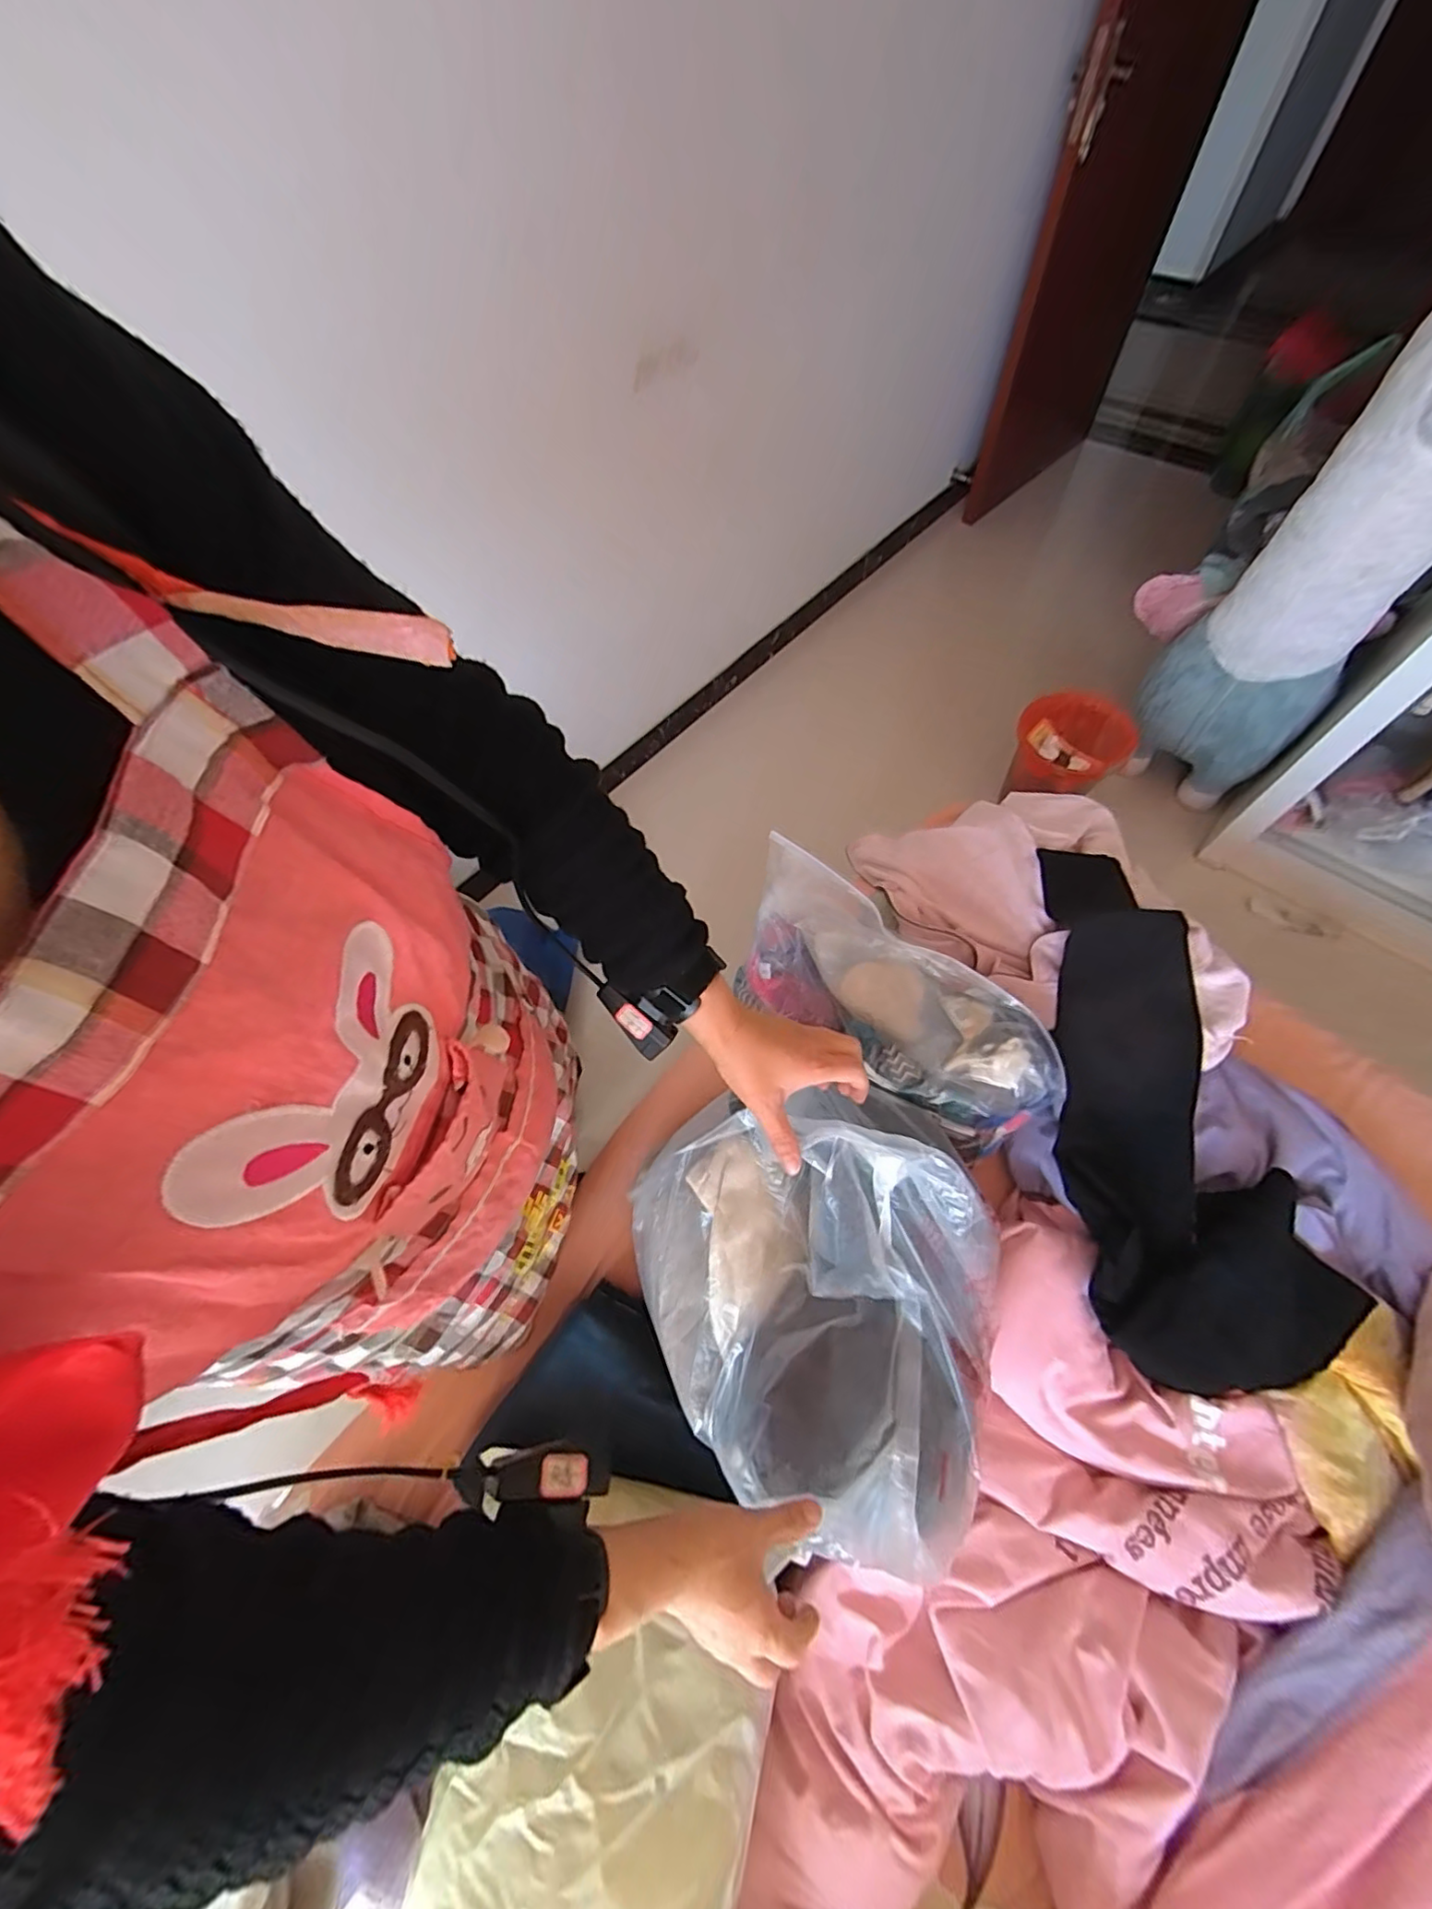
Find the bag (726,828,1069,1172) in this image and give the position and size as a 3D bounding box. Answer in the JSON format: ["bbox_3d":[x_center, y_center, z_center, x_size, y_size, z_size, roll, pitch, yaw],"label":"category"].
[{"bbox_3d":[0.202,0.055,0.757,0.425,0.088,0.169,38,71,20],"label":"bag"}]

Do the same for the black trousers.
[{"bbox_3d":[0.532,0.133,0.707,0.269,0.121,0.631,1,63,4],"label":"black trousers"}]

